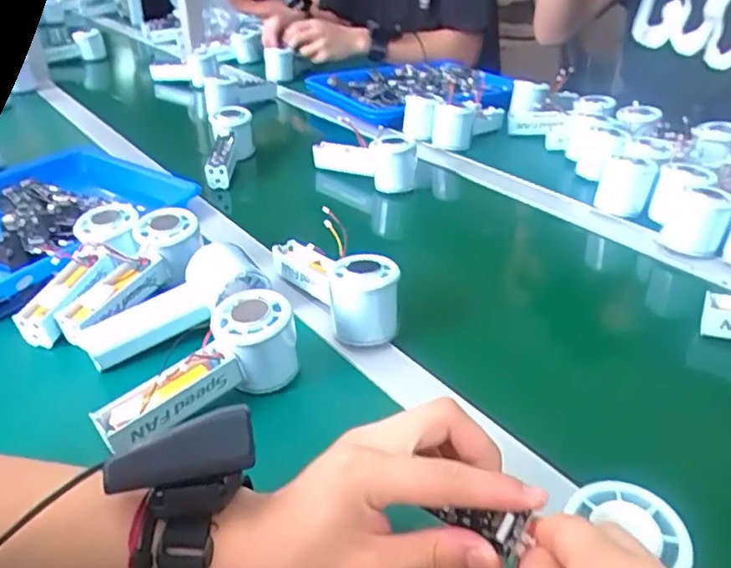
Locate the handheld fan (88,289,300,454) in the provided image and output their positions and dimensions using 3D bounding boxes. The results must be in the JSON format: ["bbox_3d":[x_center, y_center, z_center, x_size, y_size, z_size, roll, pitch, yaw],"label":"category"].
[{"bbox_3d":[-0.118,0.058,0.426,0.148,0.053,0.056,-24,38,-28],"label":"handheld fan"}]

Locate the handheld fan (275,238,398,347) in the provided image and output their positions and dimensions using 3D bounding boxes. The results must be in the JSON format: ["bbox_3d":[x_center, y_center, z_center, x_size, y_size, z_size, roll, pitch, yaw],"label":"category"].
[{"bbox_3d":[-0.027,-0.006,0.529,0.059,0.056,0.154,-23,35,-23],"label":"handheld fan"}]

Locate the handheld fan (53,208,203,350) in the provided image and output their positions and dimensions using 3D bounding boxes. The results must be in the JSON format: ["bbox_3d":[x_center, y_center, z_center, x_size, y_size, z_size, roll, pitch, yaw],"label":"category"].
[{"bbox_3d":[-0.204,-0.004,0.536,0.055,0.056,0.151,14,47,29],"label":"handheld fan"}]

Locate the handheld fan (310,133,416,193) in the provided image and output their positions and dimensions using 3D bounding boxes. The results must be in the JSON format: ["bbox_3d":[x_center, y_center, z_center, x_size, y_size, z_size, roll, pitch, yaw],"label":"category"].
[{"bbox_3d":[0.003,-0.165,0.784,0.153,0.069,0.049,21,40,33],"label":"handheld fan"}]

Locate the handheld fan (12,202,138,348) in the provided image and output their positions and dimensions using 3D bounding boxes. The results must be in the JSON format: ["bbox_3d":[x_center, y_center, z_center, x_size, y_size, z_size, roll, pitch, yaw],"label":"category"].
[{"bbox_3d":[-0.252,-0.015,0.532,0.059,0.034,0.149,5,49,16],"label":"handheld fan"}]

